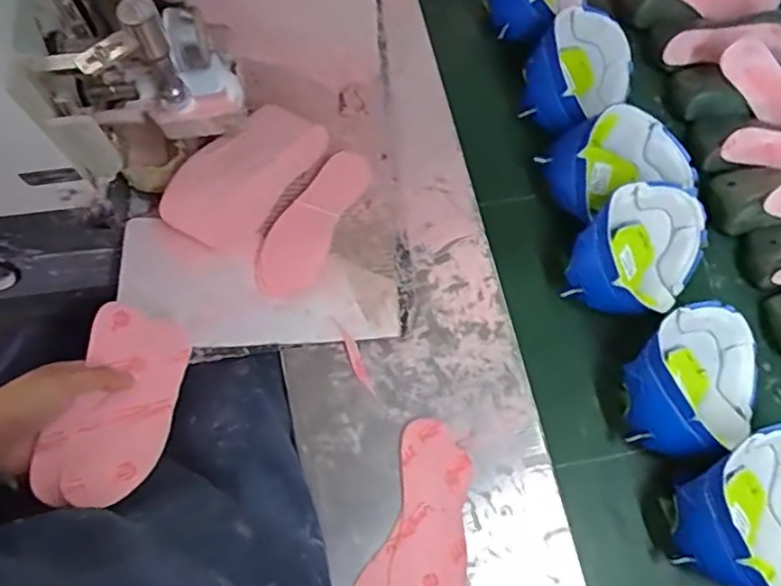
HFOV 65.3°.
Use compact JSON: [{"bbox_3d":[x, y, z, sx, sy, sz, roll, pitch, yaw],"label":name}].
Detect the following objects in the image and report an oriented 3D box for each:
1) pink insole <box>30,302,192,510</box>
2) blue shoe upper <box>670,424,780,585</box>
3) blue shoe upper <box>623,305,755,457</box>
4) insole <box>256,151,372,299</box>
[{"bbox_3d":[-0.228,0.094,0.518,0.085,0.010,0.170,20,56,-20],"label":"pink insole"},{"bbox_3d":[0.339,0.189,0.556,0.131,0.077,0.174,33,77,9],"label":"blue shoe upper"},{"bbox_3d":[0.305,0.080,0.598,0.165,0.071,0.128,-22,76,-6],"label":"blue shoe upper"},{"bbox_3d":[-0.083,-0.077,0.653,0.067,0.013,0.180,28,77,8],"label":"insole"}]

